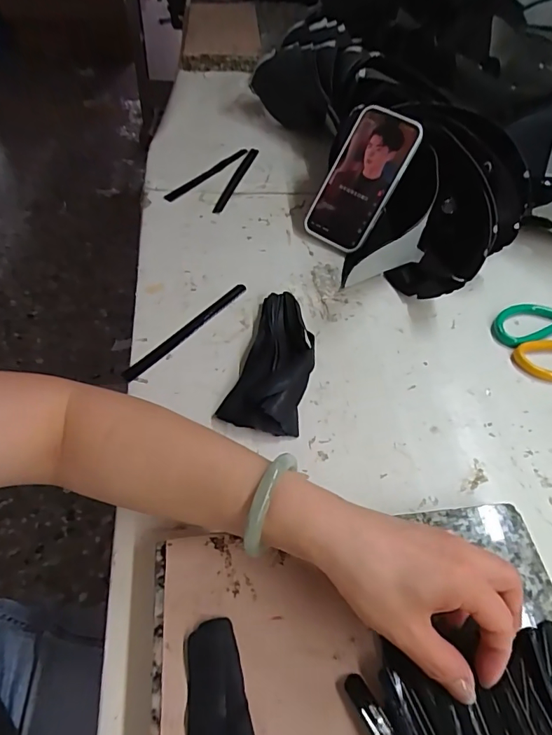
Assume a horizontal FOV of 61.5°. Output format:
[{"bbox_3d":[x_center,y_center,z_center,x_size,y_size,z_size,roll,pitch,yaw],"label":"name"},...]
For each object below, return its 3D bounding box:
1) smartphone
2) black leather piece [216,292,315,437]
[{"bbox_3d":[0.102,-0.232,0.571,0.088,0.018,0.168,32,102,20],"label":"smartphone"},{"bbox_3d":[0.002,-0.010,0.464,0.069,0.030,0.163,13,53,7],"label":"black leather piece"}]

